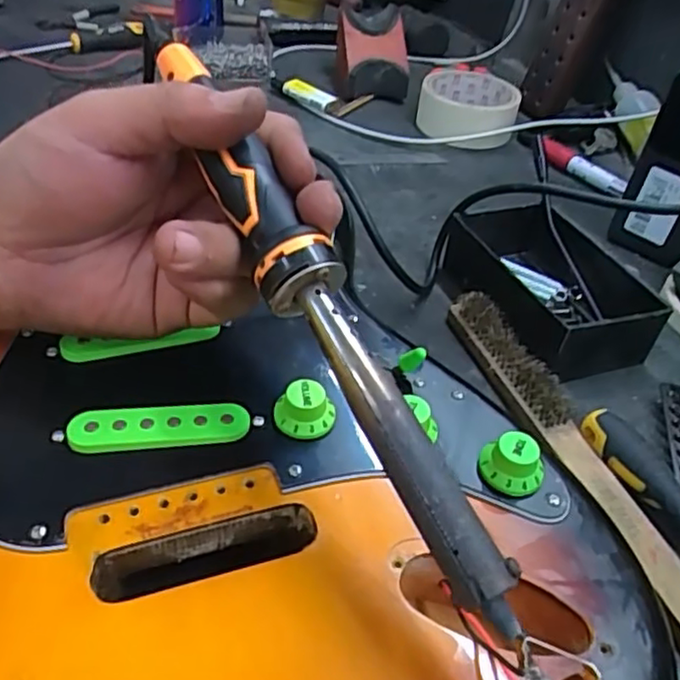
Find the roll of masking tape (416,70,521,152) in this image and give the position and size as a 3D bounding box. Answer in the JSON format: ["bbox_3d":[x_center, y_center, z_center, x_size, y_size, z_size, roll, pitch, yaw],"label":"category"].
[{"bbox_3d":[0.118,-0.217,0.618,0.090,0.034,0.107,7,41,2],"label":"roll of masking tape"}]

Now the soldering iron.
[{"bbox_3d":[-0.011,-0.017,0.221,0.022,0.019,0.240,-20,67,-27],"label":"soldering iron"}]

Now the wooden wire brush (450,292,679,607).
[{"bbox_3d":[0.114,0.051,0.328,0.023,0.021,0.228,-10,43,-17],"label":"wooden wire brush"}]

